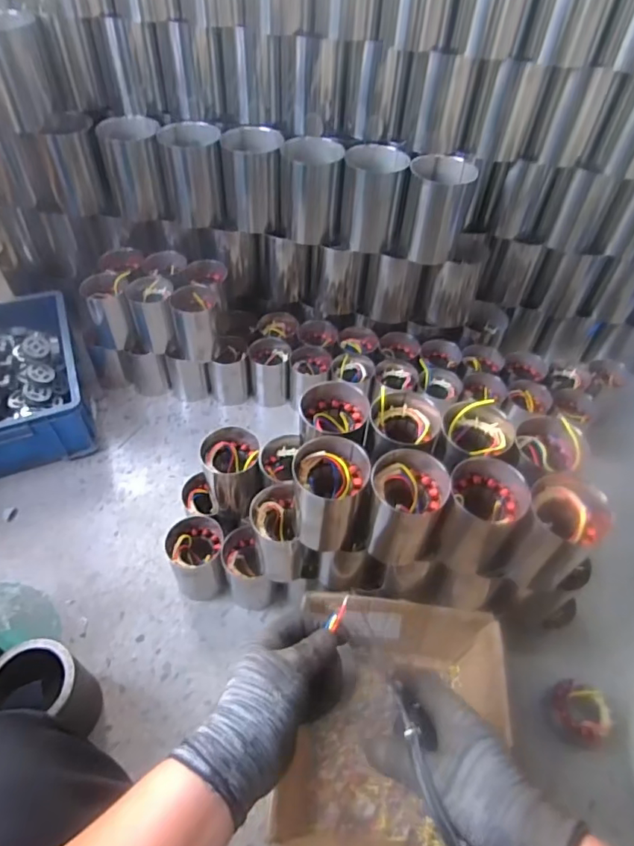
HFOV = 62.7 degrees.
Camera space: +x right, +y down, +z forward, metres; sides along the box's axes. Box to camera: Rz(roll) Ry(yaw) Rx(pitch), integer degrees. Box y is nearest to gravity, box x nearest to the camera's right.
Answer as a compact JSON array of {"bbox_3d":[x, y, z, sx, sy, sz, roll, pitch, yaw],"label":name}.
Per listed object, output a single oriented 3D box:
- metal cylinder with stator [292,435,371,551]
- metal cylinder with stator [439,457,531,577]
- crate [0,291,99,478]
[{"bbox_3d":[0.016,0.096,0.677,0.093,0.133,0.090,-2,50,-4],"label":"metal cylinder with stator"},{"bbox_3d":[0.210,0.120,0.679,0.094,0.141,0.089,15,51,10],"label":"metal cylinder with stator"},{"bbox_3d":[-0.635,-0.086,1.070,0.294,0.143,0.404,-16,52,-16],"label":"crate"}]

